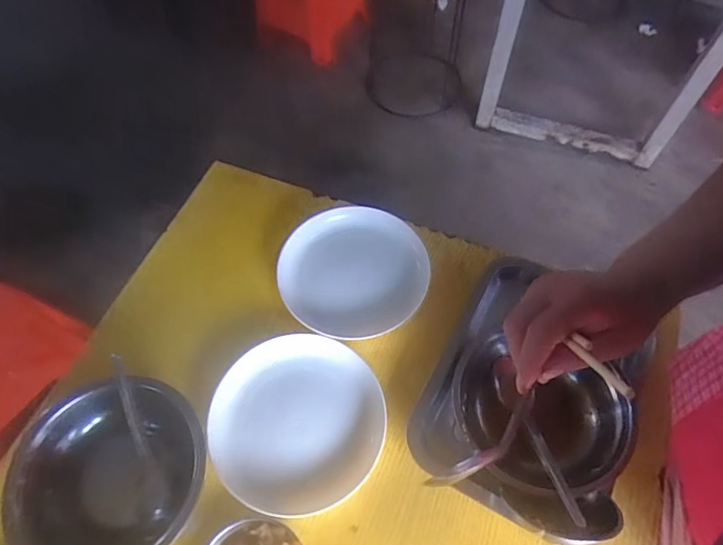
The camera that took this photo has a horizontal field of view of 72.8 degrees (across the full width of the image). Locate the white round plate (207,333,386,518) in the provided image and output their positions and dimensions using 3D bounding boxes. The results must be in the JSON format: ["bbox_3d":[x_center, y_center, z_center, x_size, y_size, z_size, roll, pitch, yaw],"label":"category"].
[{"bbox_3d":[-0.063,0.146,0.485,0.167,0.027,0.159,0,60,0],"label":"white round plate"}]

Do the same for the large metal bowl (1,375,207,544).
[{"bbox_3d":[-0.219,0.178,0.440,0.156,0.067,0.170,0,60,0],"label":"large metal bowl"}]

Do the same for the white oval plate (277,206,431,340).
[{"bbox_3d":[-0.009,0.001,0.565,0.163,0.034,0.164,1,60,1],"label":"white oval plate"}]

